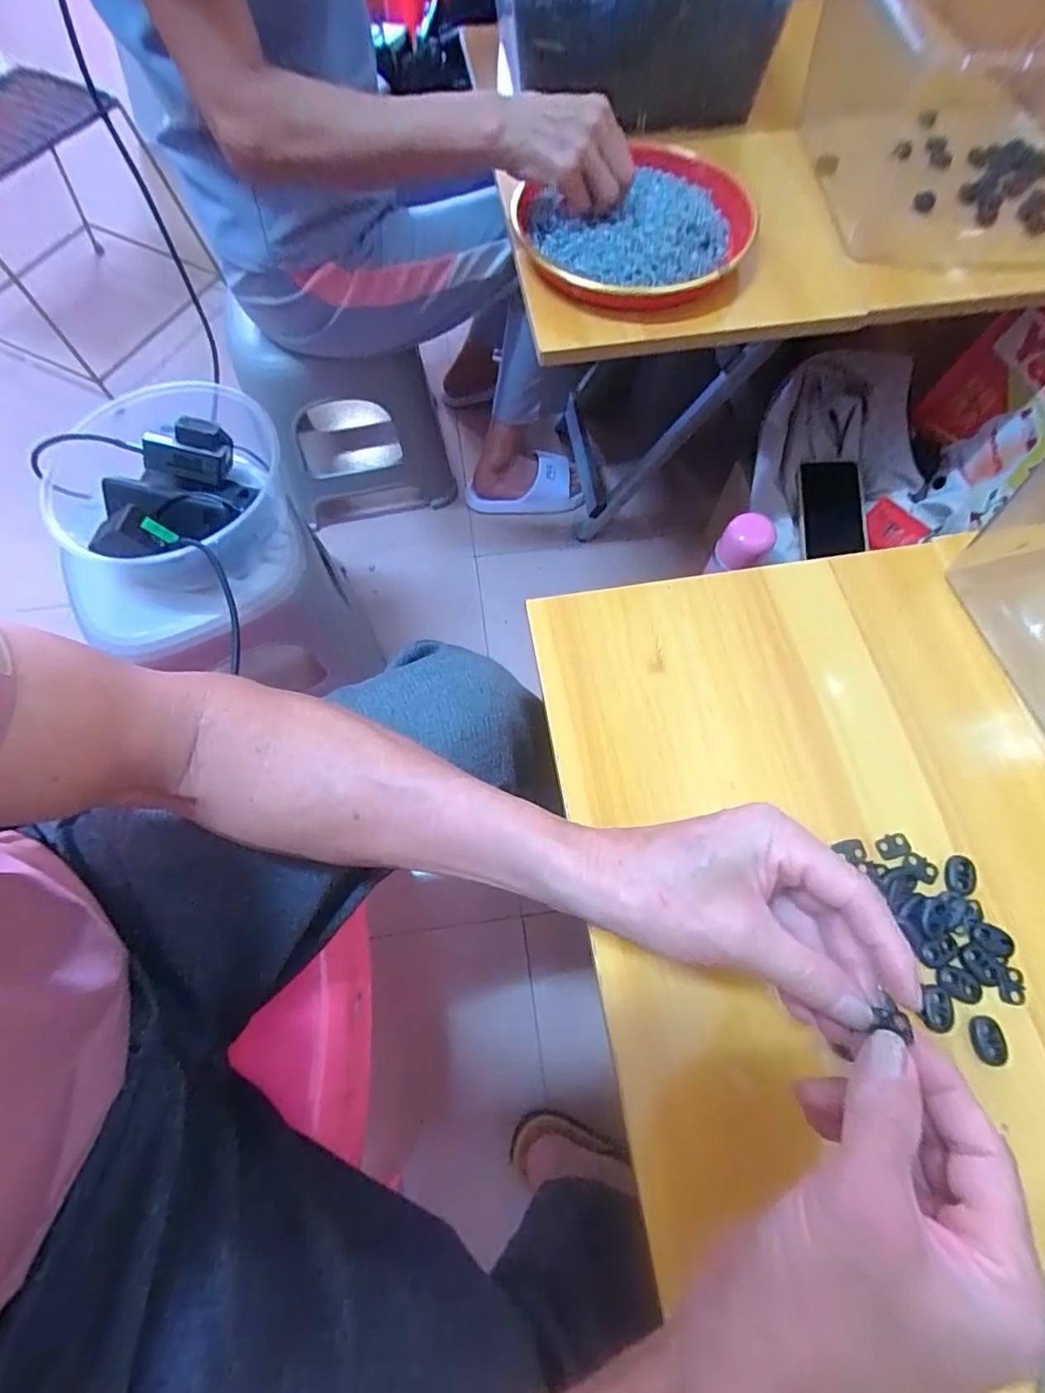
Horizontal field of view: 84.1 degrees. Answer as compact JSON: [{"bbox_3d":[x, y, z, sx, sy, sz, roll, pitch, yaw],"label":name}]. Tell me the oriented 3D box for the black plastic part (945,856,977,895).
[{"bbox_3d":[0.246,0.101,0.326,0.014,0.008,0.021,16,68,8],"label":"black plastic part"}]

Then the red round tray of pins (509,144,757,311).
[{"bbox_3d":[0.111,-0.428,0.530,0.214,0.035,0.181,-27,69,-10],"label":"red round tray of pins"}]

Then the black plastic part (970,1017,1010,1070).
[{"bbox_3d":[0.237,0.175,0.293,0.012,0.007,0.022,-1,67,1],"label":"black plastic part"}]

